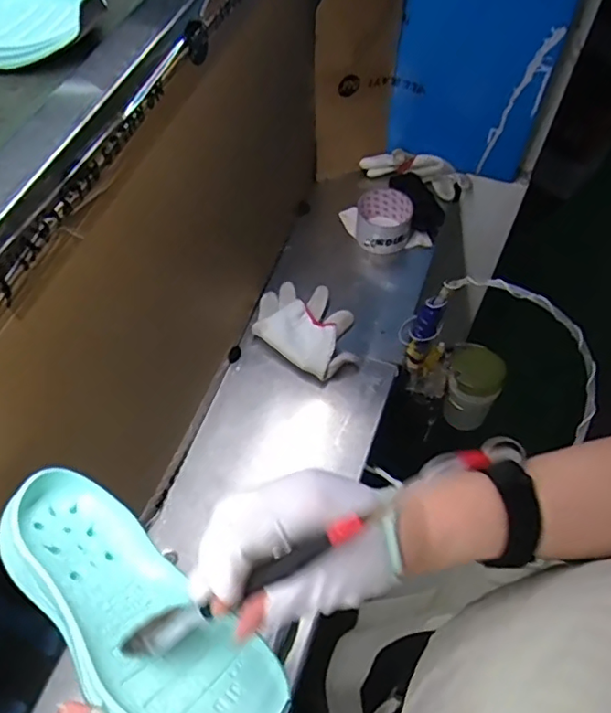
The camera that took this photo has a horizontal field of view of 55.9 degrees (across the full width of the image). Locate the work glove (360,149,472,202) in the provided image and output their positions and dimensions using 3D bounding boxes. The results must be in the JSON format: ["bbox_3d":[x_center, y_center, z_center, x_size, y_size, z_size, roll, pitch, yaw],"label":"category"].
[{"bbox_3d":[0.177,-0.299,0.927,0.177,0.056,0.042,19,61,11],"label":"work glove"}]

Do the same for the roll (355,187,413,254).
[{"bbox_3d":[0.117,-0.202,0.870,0.083,0.067,0.084,7,59,4],"label":"roll"}]

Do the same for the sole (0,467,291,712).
[{"bbox_3d":[-0.110,0.153,0.347,0.210,0.036,0.083,35,37,22],"label":"sole"}]

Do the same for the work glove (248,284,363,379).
[{"bbox_3d":[0.004,-0.045,0.776,0.150,0.043,0.111,34,65,19],"label":"work glove"}]

